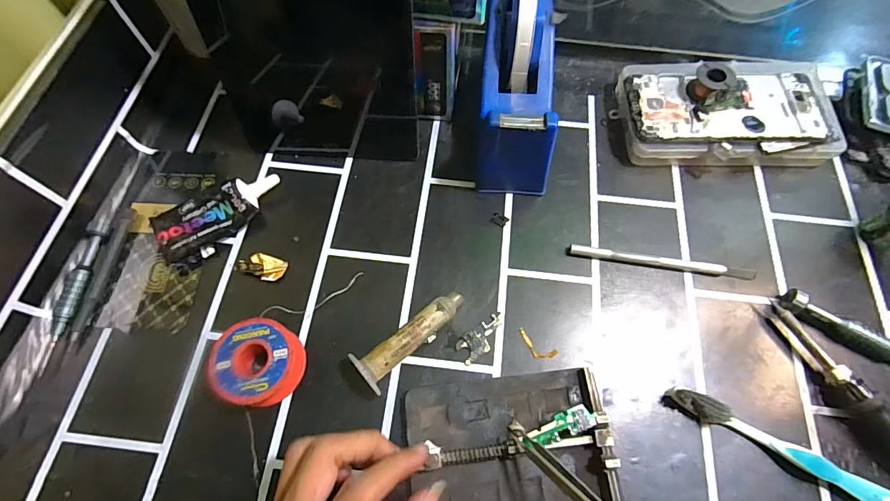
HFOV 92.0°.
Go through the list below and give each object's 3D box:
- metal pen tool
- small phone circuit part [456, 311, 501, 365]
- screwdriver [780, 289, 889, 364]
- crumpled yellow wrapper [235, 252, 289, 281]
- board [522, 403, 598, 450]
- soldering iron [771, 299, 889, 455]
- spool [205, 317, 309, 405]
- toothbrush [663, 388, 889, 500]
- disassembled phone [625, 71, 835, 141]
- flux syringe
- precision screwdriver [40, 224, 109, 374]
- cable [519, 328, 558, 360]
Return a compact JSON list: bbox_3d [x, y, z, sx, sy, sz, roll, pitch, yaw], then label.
[{"bbox_3d":[0.167,0.009,0.332,0.137,0.008,0.009,8,66,3],"label":"metal pen tool"},{"bbox_3d":[0.027,0.062,0.309,0.041,0.004,0.019,-34,70,-15],"label":"small phone circuit part"},{"bbox_3d":[0.293,0.063,0.303,0.106,0.019,0.014,33,69,13],"label":"screwdriver"},{"bbox_3d":[-0.141,0.011,0.329,0.037,0.007,0.018,16,66,7],"label":"crumpled yellow wrapper"},{"bbox_3d":[0.072,0.109,0.266,0.045,0.004,0.014,-20,62,-10],"label":"board"},{"bbox_3d":[0.291,0.132,0.269,0.022,0.023,0.221,-22,68,-10],"label":"soldering iron"},{"bbox_3d":[-0.126,0.076,0.289,0.054,0.027,0.053,0,66,-1],"label":"spool"},{"bbox_3d":[0.230,0.135,0.271,0.176,0.017,0.014,27,68,11],"label":"toothbrush"},{"bbox_3d":[0.237,-0.122,0.363,0.156,0.005,0.073,1,64,3],"label":"disassembled phone"},{"bbox_3d":[-0.024,0.059,0.301,0.086,0.021,0.027,-41,72,-17],"label":"flux syringe"},{"bbox_3d":[-0.268,0.030,0.312,0.017,0.012,0.112,-1,66,-1],"label":"precision screwdriver"},{"bbox_3d":[0.064,0.068,0.306,0.031,0.004,0.013,34,70,14],"label":"cable"}]

